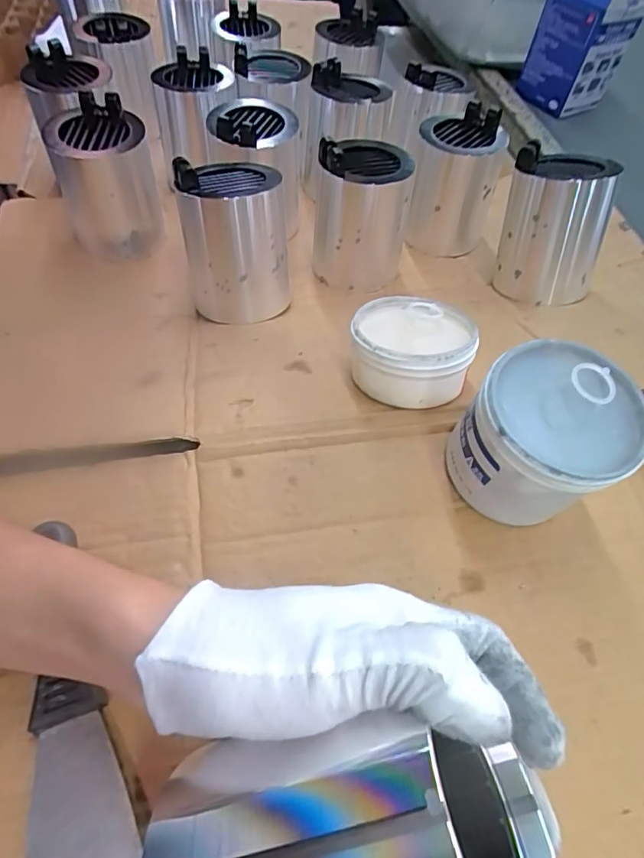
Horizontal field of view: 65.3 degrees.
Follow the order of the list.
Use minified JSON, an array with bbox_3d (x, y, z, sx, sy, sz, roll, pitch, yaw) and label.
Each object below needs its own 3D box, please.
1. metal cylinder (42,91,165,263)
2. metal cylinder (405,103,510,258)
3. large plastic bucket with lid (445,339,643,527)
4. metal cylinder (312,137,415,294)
[{"bbox_3d":[-0.207,-0.233,0.490,0.084,0.126,0.102,-21,61,-18],"label":"metal cylinder"},{"bbox_3d":[0.133,-0.253,0.524,0.084,0.114,0.085,9,56,1],"label":"metal cylinder"},{"bbox_3d":[0.124,0.010,0.291,0.078,0.086,0.081,2,57,-3],"label":"large plastic bucket with lid"},{"bbox_3d":[0.035,-0.209,0.475,0.087,0.103,0.095,-1,56,-6],"label":"metal cylinder"}]

